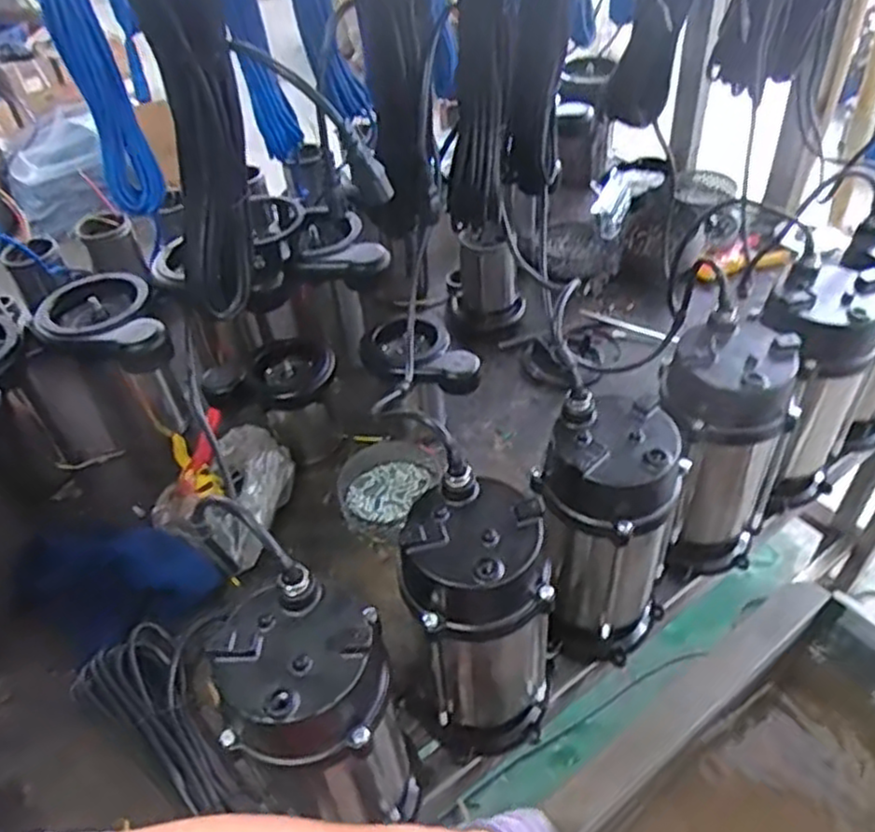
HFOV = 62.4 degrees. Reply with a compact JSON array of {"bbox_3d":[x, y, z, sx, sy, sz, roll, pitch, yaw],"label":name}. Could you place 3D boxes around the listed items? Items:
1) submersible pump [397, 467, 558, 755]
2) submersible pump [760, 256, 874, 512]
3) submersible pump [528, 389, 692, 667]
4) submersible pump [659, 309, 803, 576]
[{"bbox_3d":[0.038,0.192,0.660,0.128,0.282,0.115,5,46,12],"label":"submersible pump"},{"bbox_3d":[0.421,-0.026,0.846,0.124,0.285,0.110,-21,46,-14],"label":"submersible pump"},{"bbox_3d":[0.166,0.122,0.718,0.130,0.281,0.114,8,47,15],"label":"submersible pump"},{"bbox_3d":[0.300,0.047,0.784,0.123,0.277,0.135,-3,45,3],"label":"submersible pump"}]

